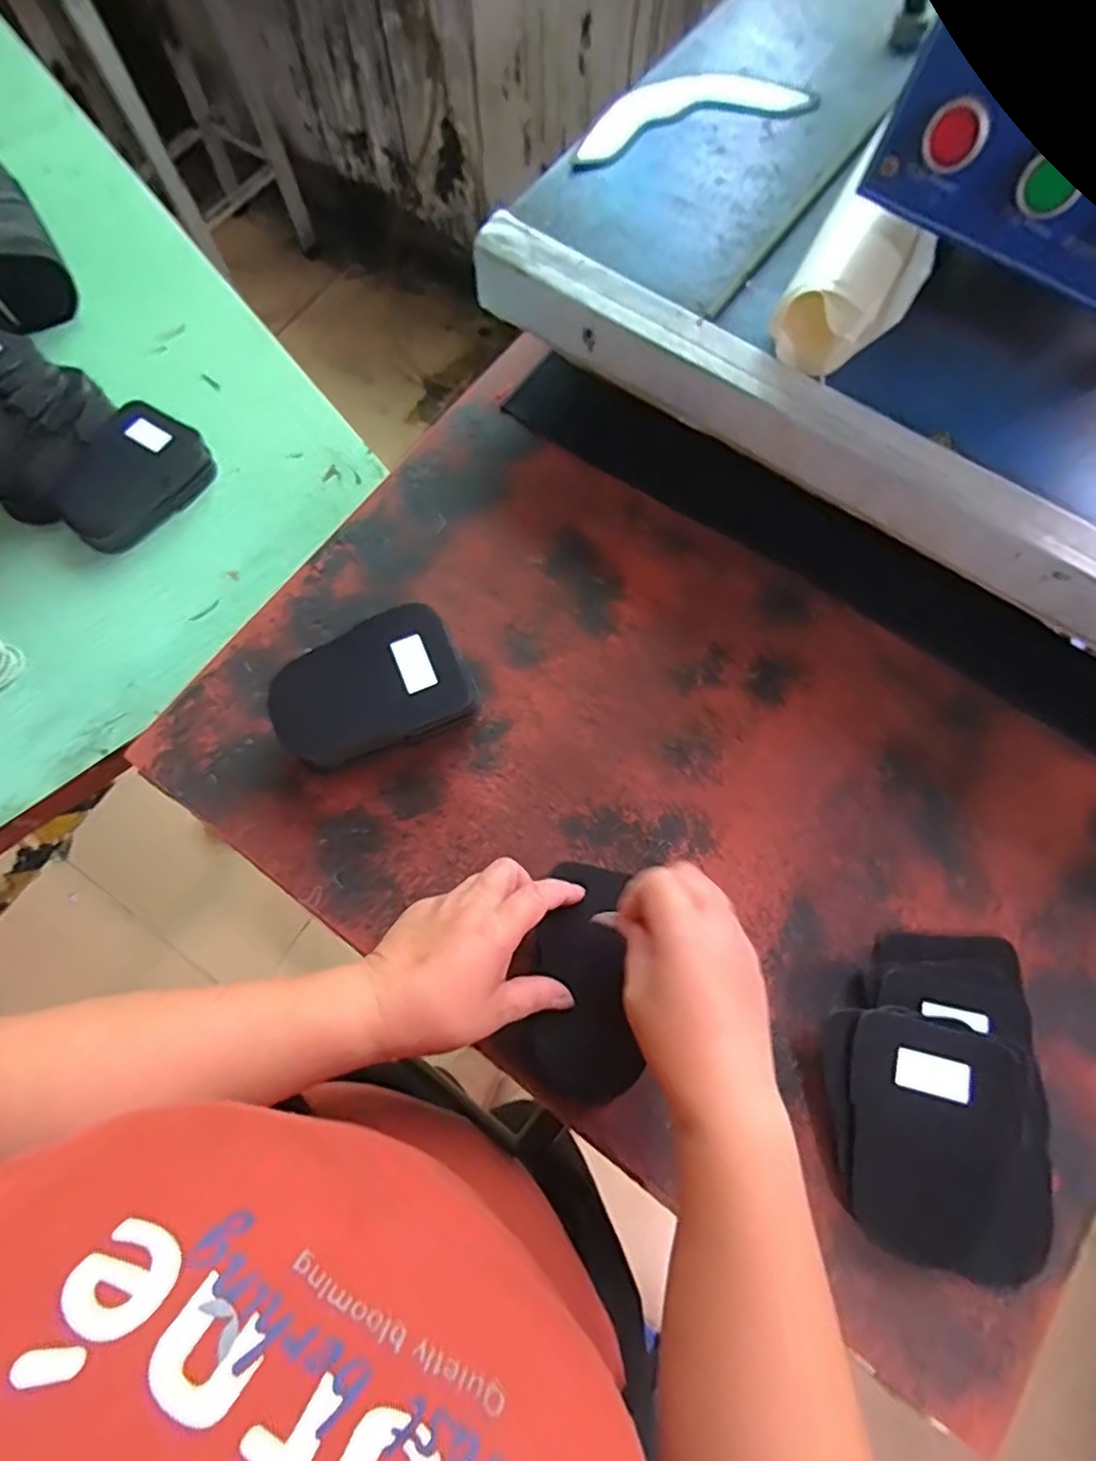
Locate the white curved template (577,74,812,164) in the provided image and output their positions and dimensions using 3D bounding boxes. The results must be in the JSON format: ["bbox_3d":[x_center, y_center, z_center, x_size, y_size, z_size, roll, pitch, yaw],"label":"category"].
[{"bbox_3d":[0.109,-0.497,0.523,0.192,0.009,0.060,-18,74,-5],"label":"white curved template"}]

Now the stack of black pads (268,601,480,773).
[{"bbox_3d":[-0.127,-0.023,0.483,0.134,0.051,0.092,-28,75,-7],"label":"stack of black pads"}]

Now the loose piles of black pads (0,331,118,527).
[{"bbox_3d":[-0.490,-0.270,0.601,0.096,0.125,0.152,15,74,5],"label":"loose piles of black pads"}]

